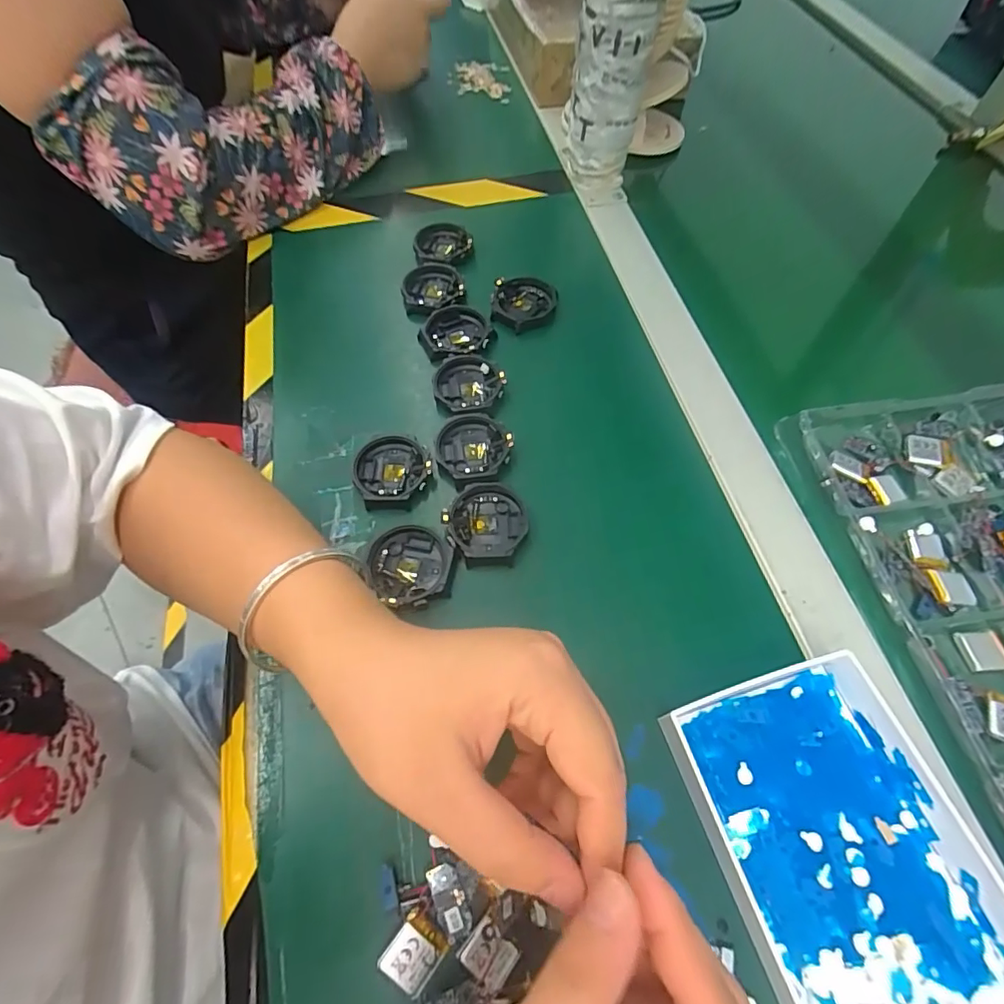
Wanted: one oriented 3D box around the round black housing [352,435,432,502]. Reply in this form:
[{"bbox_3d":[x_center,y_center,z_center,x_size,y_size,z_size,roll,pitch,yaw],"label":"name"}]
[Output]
[{"bbox_3d":[-0.072,-0.022,0.332,0.047,0.011,0.047,0,61,0],"label":"round black housing"}]

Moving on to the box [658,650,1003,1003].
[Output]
[{"bbox_3d":[0.155,0.163,0.217,0.106,0.026,0.174,-16,62,-8],"label":"box"}]

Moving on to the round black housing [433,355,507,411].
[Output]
[{"bbox_3d":[-0.023,-0.085,0.364,0.050,0.013,0.045,6,61,3],"label":"round black housing"}]

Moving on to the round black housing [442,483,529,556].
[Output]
[{"bbox_3d":[-0.008,0.012,0.314,0.047,0.012,0.049,0,61,0],"label":"round black housing"}]

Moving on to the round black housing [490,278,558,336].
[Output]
[{"bbox_3d":[0.017,-0.156,0.403,0.049,0.010,0.055,7,61,4],"label":"round black housing"}]

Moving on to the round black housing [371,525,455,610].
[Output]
[{"bbox_3d":[-0.053,0.038,0.302,0.047,0.011,0.045,-8,61,-4],"label":"round black housing"}]

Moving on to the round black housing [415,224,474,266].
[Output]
[{"bbox_3d":[-0.052,-0.219,0.439,0.046,0.015,0.052,23,64,13],"label":"round black housing"}]

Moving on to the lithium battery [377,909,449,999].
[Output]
[{"bbox_3d":[-0.036,0.187,0.212,0.021,0.004,0.023,35,67,18],"label":"lithium battery"}]

